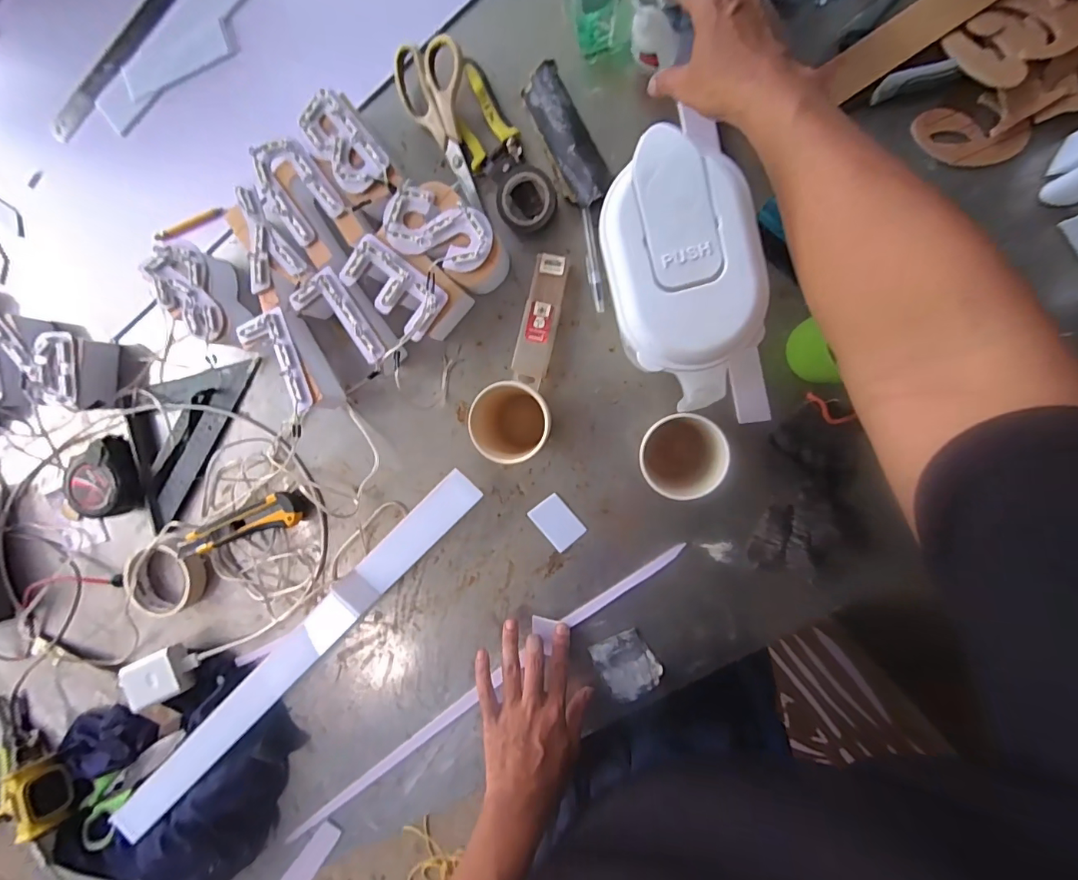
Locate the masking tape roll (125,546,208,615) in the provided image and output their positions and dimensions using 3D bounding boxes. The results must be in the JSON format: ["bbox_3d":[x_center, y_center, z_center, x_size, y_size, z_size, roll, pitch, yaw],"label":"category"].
[{"bbox_3d":[-0.453,0.170,0.581,0.090,0.037,0.084,1,95,9],"label":"masking tape roll"}]

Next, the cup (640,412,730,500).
[{"bbox_3d":[0.129,0.010,0.440,0.068,0.093,0.070,1,95,9],"label":"cup"}]

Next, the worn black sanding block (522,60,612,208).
[{"bbox_3d":[0.026,-0.300,0.469,0.045,0.022,0.134,-26,90,10],"label":"worn black sanding block"}]

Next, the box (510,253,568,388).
[{"bbox_3d":[0.002,-0.123,0.491,0.036,0.018,0.131,15,97,7],"label":"box"}]

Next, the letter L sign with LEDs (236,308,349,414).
[{"bbox_3d":[-0.270,-0.080,0.515,0.061,0.054,0.112,-30,90,10],"label":"letter L sign with LEDs"}]

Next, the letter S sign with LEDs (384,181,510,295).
[{"bbox_3d":[-0.090,-0.206,0.480,0.125,0.046,0.076,30,98,5],"label":"letter S sign with LEDs"}]

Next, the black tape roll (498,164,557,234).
[{"bbox_3d":[-0.011,-0.247,0.479,0.057,0.022,0.063,11,96,8],"label":"black tape roll"}]

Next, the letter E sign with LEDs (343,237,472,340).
[{"bbox_3d":[-0.136,-0.157,0.488,0.111,0.050,0.068,39,99,4],"label":"letter E sign with LEDs"}]

